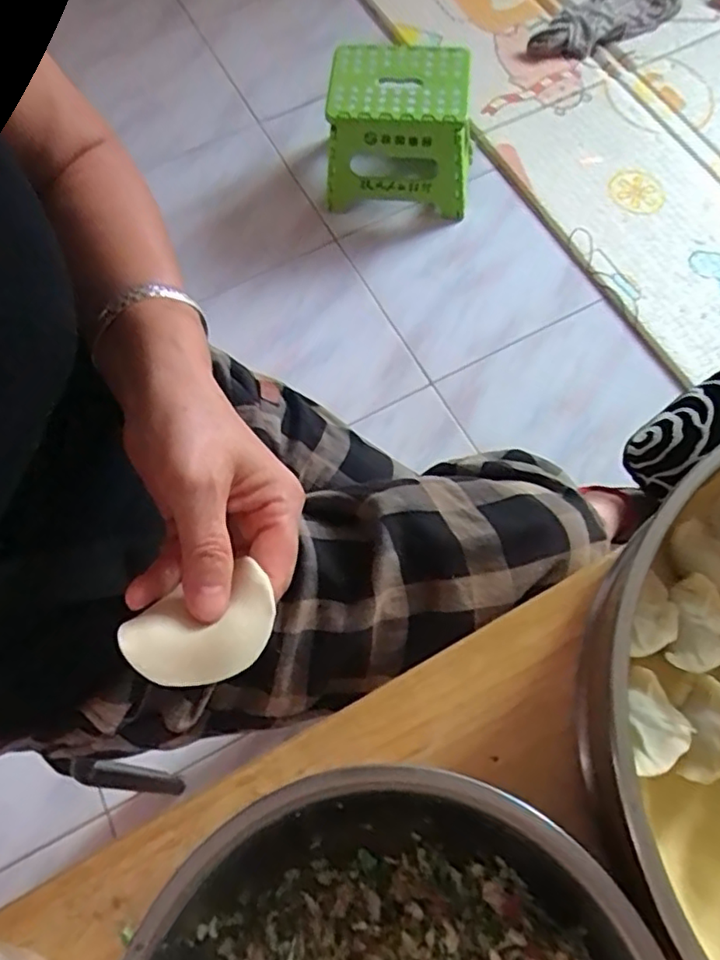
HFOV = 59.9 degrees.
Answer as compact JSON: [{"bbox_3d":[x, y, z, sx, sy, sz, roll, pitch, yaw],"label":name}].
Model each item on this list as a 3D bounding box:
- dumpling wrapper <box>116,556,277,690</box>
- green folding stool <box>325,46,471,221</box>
[{"bbox_3d":[-0.066,0.062,0.259,0.061,0.011,0.044,-20,69,-5],"label":"dumpling wrapper"},{"bbox_3d":[0.084,-0.705,1.273,0.281,0.218,0.226,6,69,6],"label":"green folding stool"}]

